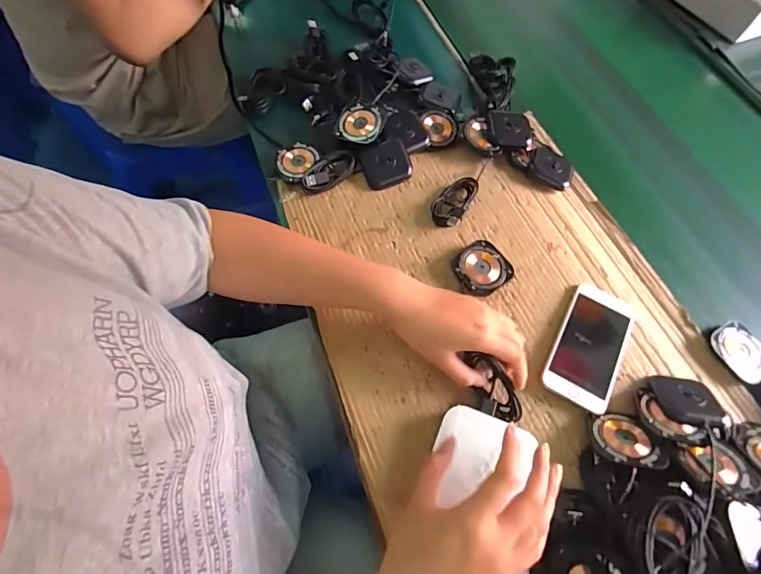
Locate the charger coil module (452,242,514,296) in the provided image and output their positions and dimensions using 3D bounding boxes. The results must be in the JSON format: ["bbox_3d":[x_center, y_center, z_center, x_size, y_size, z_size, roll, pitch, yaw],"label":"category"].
[{"bbox_3d":[0.113,-0.020,0.477,0.061,0.019,0.058,-30,69,-15],"label":"charger coil module"}]

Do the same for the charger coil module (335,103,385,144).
[{"bbox_3d":[-0.025,-0.208,0.534,0.057,0.011,0.053,11,82,2],"label":"charger coil module"}]

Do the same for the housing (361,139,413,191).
[{"bbox_3d":[0.007,-0.154,0.530,0.058,0.015,0.055,-16,89,0],"label":"housing"}]

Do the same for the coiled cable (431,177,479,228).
[{"bbox_3d":[0.091,-0.105,0.518,0.037,0.023,0.076,28,66,11],"label":"coiled cable"}]

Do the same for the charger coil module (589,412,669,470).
[{"bbox_3d":[0.226,0.142,0.389,0.058,0.009,0.056,7,35,13],"label":"charger coil module"}]

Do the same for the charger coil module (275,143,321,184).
[{"bbox_3d":[-0.107,-0.160,0.540,0.047,0.011,0.056,39,78,5],"label":"charger coil module"}]

